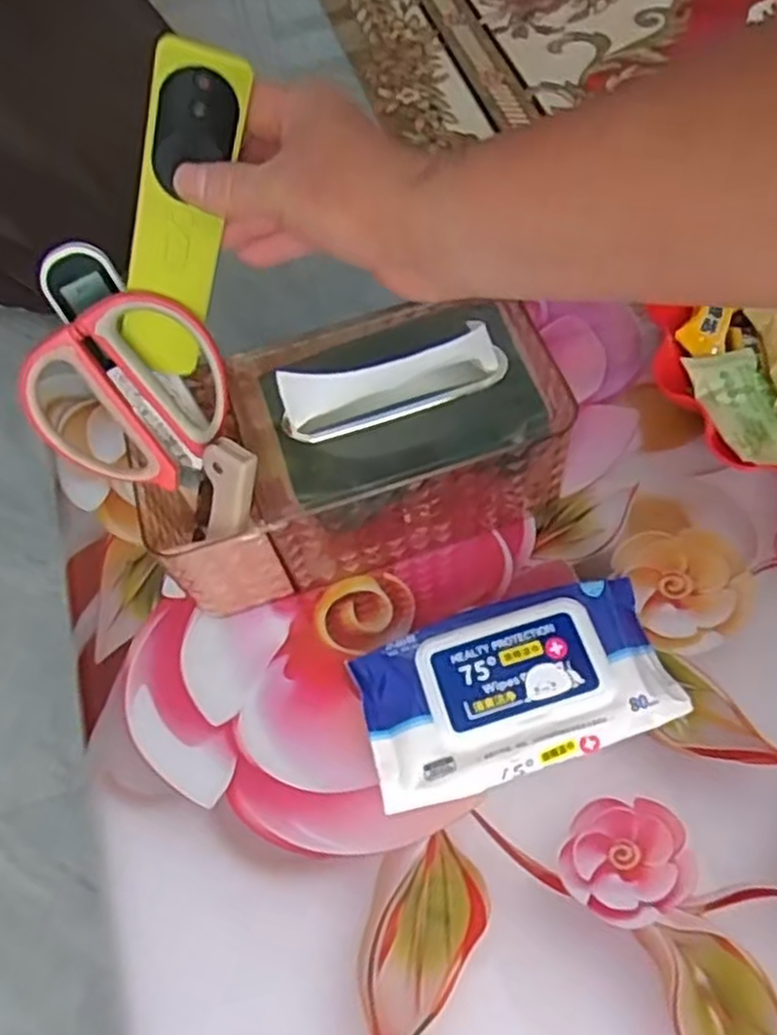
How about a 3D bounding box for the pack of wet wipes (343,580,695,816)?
[{"bbox_3d":[0.066,0.090,0.413,0.159,0.031,0.086,-18,62,-3],"label":"pack of wet wipes"}]

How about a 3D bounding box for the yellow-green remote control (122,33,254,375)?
[{"bbox_3d":[-0.096,-0.131,0.356,0.038,0.150,0.010,7,39,-20],"label":"yellow-green remote control"}]

